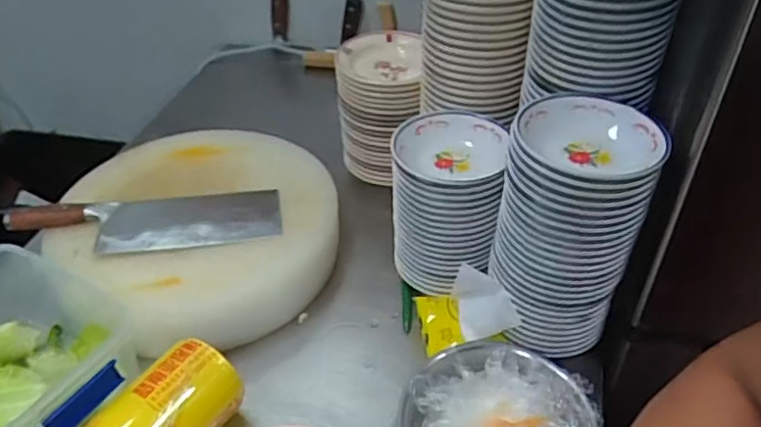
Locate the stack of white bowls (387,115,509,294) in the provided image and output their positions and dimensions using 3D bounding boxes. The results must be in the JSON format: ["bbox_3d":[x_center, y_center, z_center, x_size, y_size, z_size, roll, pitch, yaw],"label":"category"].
[{"bbox_3d":[0.081,-0.011,0.780,0.132,0.180,0.141,2,40,4],"label":"stack of white bowls"}]

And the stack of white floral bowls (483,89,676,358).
[{"bbox_3d":[0.202,0.015,0.693,0.146,0.247,0.140,7,40,10],"label":"stack of white floral bowls"}]

